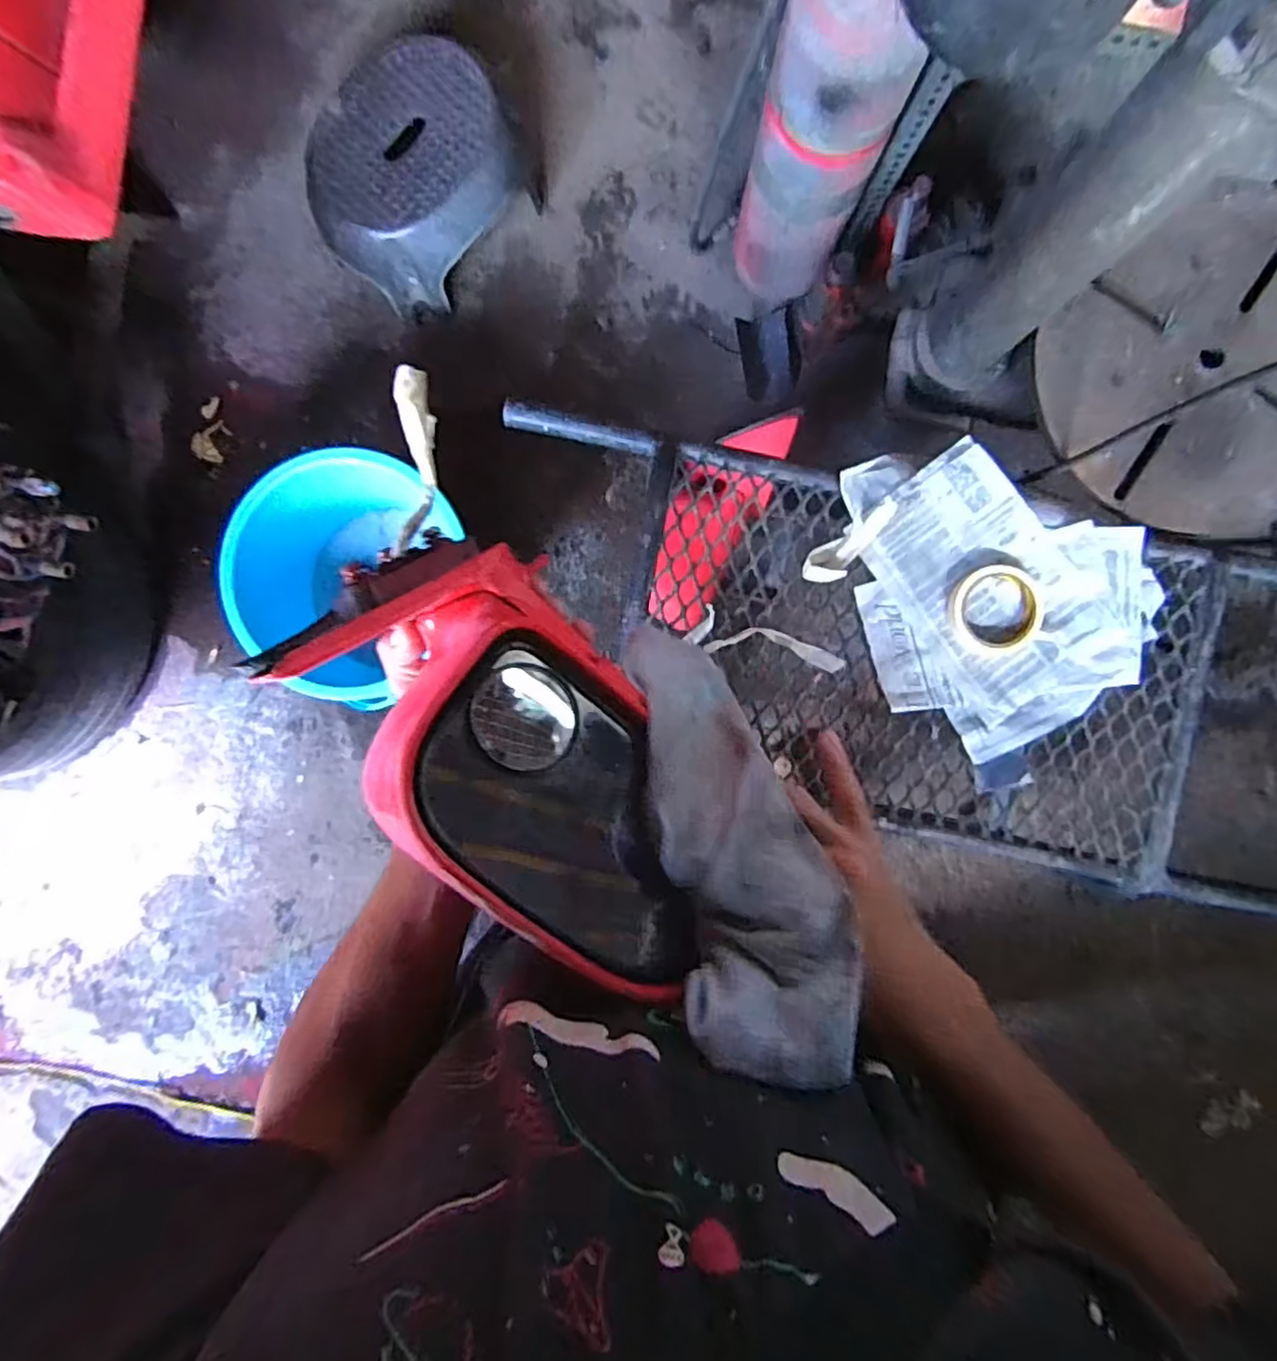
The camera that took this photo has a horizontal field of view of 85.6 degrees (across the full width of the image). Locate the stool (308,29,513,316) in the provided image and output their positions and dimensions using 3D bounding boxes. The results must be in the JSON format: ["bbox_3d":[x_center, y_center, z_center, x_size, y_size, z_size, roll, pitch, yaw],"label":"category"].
[{"bbox_3d":[-0.366,-0.829,1.159,0.350,0.177,0.273,-40,91,0],"label":"stool"}]

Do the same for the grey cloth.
[{"bbox_3d":[0.039,0.063,0.323,0.068,0.039,0.223,-17,58,1],"label":"grey cloth"}]

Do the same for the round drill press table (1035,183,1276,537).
[{"bbox_3d":[0.664,-0.362,0.791,0.402,0.027,0.376,-40,91,0],"label":"round drill press table"}]

